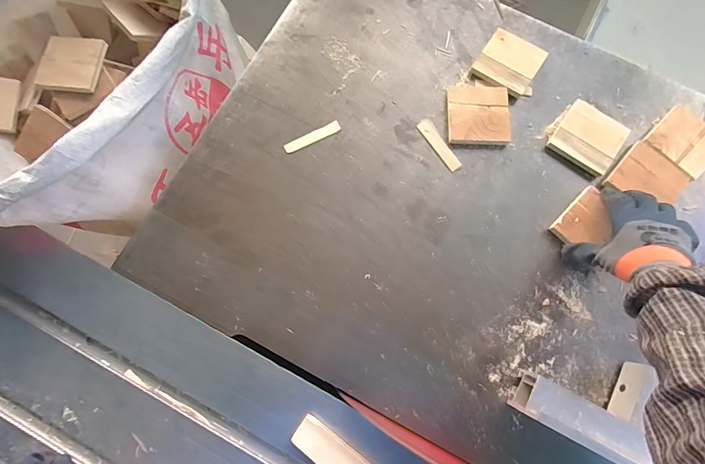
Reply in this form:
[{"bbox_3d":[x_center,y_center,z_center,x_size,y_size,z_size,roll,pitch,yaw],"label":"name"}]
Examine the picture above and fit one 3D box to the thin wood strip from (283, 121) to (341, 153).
[{"bbox_3d":[-0.059,-0.141,0.553,0.090,0.005,0.016,-30,80,-8],"label":"thin wood strip"}]

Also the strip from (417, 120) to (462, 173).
[{"bbox_3d":[0.130,-0.130,0.554,0.022,0.004,0.091,-31,80,-8],"label":"strip"}]

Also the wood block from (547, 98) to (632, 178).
[{"bbox_3d":[0.354,-0.142,0.552,0.089,0.023,0.089,38,79,7],"label":"wood block"}]

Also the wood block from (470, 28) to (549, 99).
[{"bbox_3d":[0.246,-0.266,0.582,0.088,0.018,0.089,35,79,6],"label":"wood block"}]

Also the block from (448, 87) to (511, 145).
[{"bbox_3d":[0.191,-0.176,0.560,0.090,0.016,0.089,2,77,-1],"label":"block"}]

